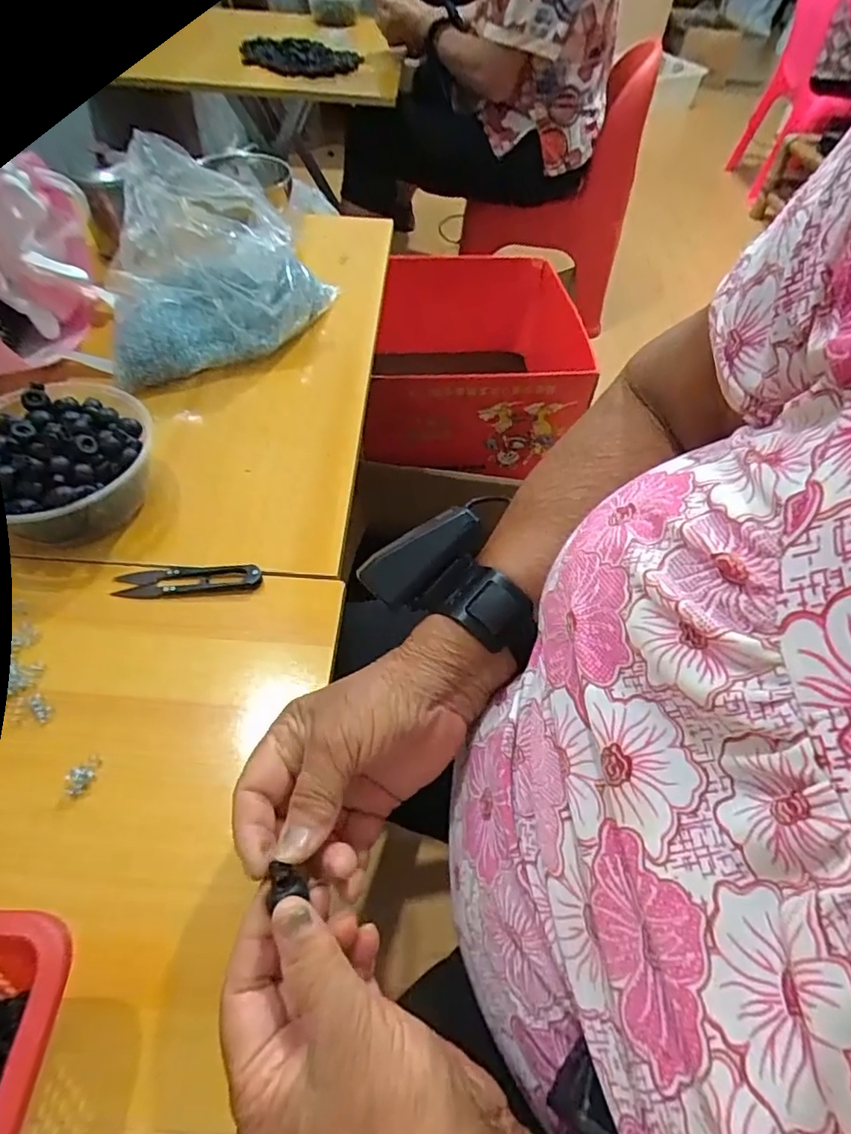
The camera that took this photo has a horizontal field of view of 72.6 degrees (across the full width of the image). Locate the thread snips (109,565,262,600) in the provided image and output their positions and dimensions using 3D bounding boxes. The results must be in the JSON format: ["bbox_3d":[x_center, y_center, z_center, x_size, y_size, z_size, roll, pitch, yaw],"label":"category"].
[{"bbox_3d":[-0.171,0.008,0.416,0.101,0.010,0.024,-5,53,-7],"label":"thread snips"}]

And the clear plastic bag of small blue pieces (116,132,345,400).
[{"bbox_3d":[-0.193,-0.280,0.533,0.199,0.135,0.158,-6,53,-8],"label":"clear plastic bag of small blue pieces"}]

